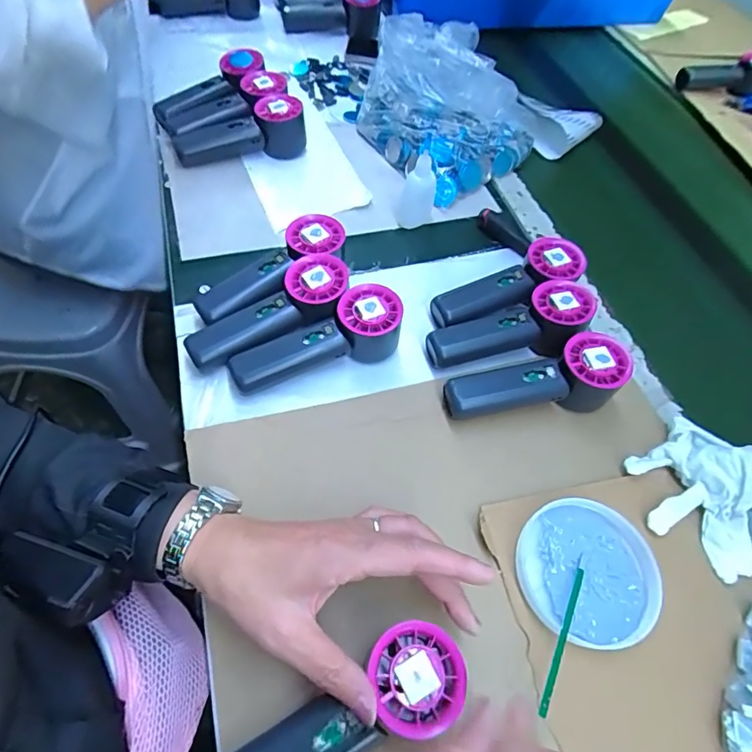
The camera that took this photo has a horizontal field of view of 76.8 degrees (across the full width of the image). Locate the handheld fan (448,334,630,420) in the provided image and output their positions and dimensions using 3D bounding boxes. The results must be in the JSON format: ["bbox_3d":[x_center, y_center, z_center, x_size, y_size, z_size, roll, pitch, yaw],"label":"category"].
[{"bbox_3d":[0.139,0.010,0.414,0.154,0.056,0.056,-13,60,-13],"label":"handheld fan"}]

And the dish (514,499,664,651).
[{"bbox_3d":[0.159,0.145,0.351,0.108,0.016,0.096,4,58,-2],"label":"dish"}]

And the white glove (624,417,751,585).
[{"bbox_3d":[0.267,0.094,0.378,0.102,0.039,0.113,-31,65,-22],"label":"white glove"}]

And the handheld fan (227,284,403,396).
[{"bbox_3d":[-0.052,-0.029,0.421,0.154,0.055,0.051,-21,62,-17],"label":"handheld fan"}]

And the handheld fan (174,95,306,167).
[{"bbox_3d":[-0.166,-0.295,0.577,0.152,0.060,0.048,-11,60,-15],"label":"handheld fan"}]

